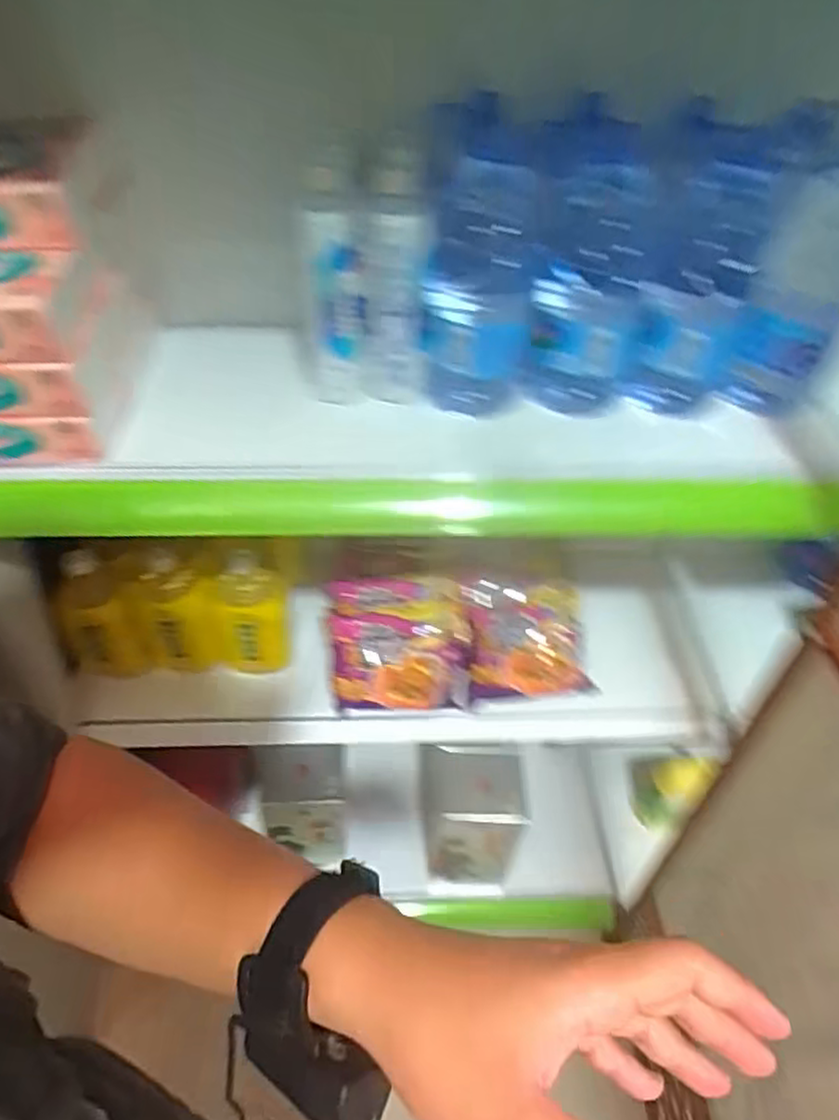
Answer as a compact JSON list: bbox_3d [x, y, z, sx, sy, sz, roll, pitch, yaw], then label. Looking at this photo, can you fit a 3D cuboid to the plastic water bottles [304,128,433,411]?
[{"bbox_3d":[-0.053,-0.266,0.658,0.114,0.229,0.111,-4,46,-8],"label":"plastic water bottles"}]

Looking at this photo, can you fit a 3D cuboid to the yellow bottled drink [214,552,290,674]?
[{"bbox_3d":[-0.222,0.076,0.900,0.093,0.159,0.082,-8,46,-12],"label":"yellow bottled drink"}]

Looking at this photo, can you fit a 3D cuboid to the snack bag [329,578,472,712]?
[{"bbox_3d":[-0.026,0.109,0.929,0.180,0.101,0.156,-2,45,-6],"label":"snack bag"}]

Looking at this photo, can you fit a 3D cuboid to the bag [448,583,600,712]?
[{"bbox_3d":[0.137,0.106,0.945,0.173,0.106,0.155,0,45,-4],"label":"bag"}]

